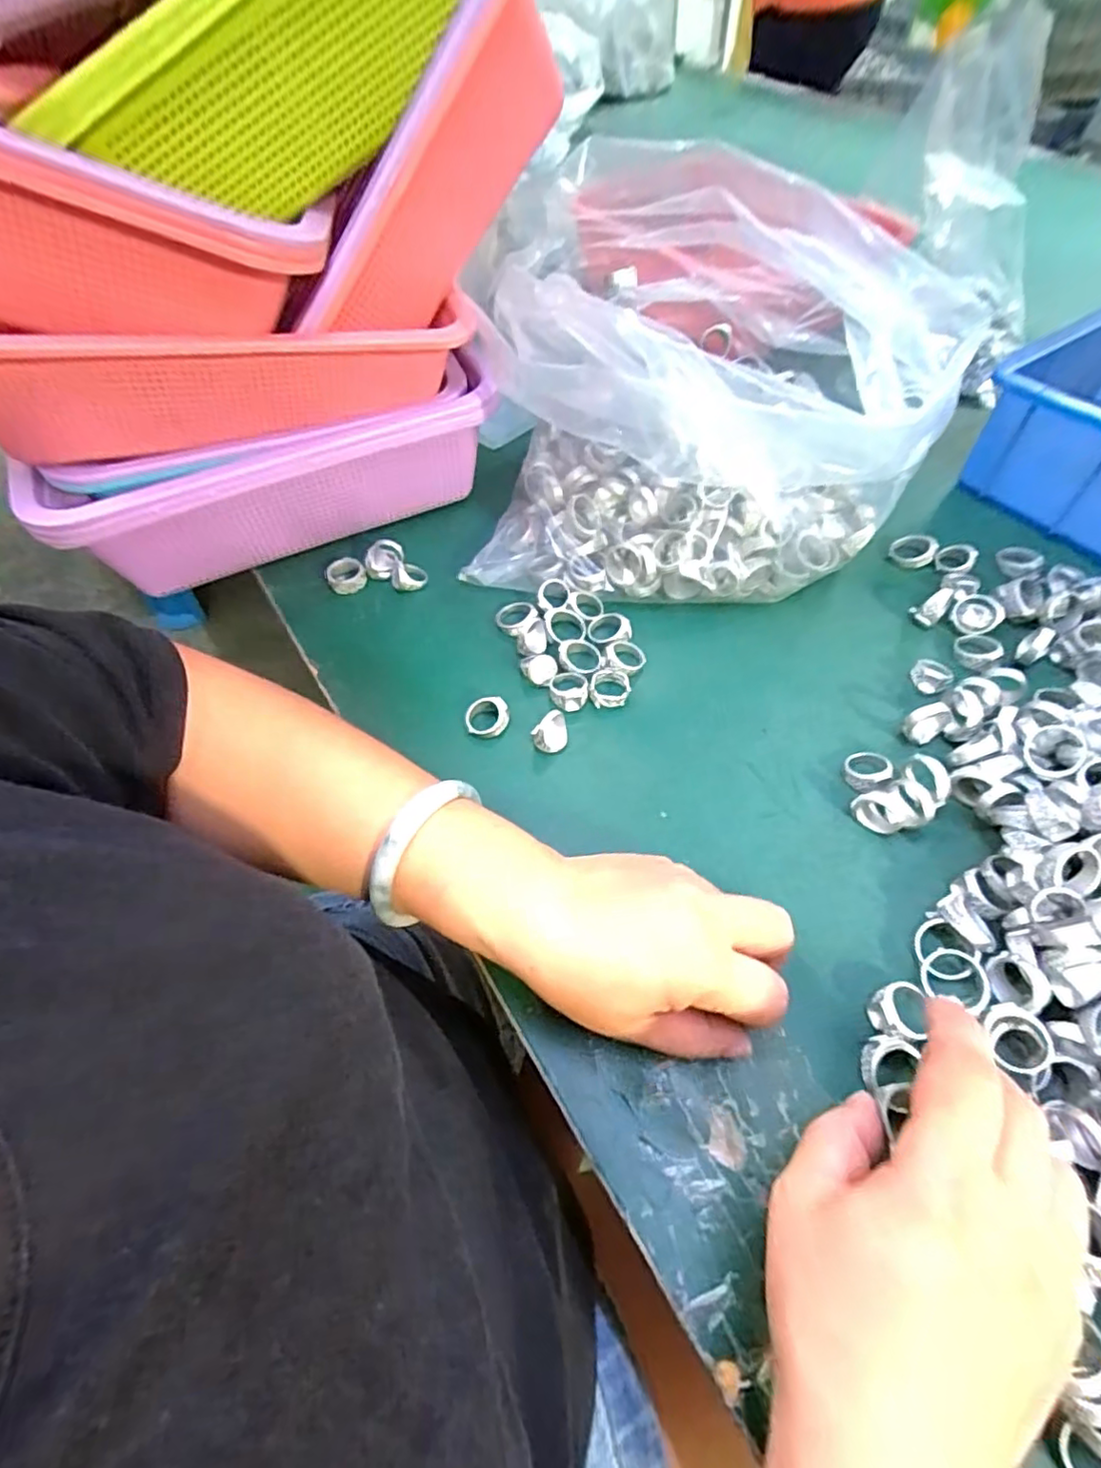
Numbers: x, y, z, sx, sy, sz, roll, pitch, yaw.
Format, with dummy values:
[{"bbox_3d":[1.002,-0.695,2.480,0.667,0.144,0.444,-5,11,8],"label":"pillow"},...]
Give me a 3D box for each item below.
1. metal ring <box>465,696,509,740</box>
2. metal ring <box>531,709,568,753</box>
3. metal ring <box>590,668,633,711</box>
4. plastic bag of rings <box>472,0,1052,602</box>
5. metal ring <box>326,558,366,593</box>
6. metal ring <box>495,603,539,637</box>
[{"bbox_3d":[-0.036,-0.009,0.365,0.025,0.017,0.020,-7,55,-1],"label":"metal ring"},{"bbox_3d":[0.000,0.000,0.354,0.020,0.019,0.017,-5,55,0],"label":"metal ring"},{"bbox_3d":[0.035,-0.026,0.377,0.023,0.009,0.024,-2,55,2],"label":"metal ring"},{"bbox_3d":[0.086,-0.238,0.426,0.270,0.175,0.259,2,55,5],"label":"plastic bag of rings"},{"bbox_3d":[-0.143,-0.110,0.445,0.026,0.017,0.026,-2,55,2],"label":"metal ring"},{"bbox_3d":[-0.022,-0.076,0.416,0.029,0.009,0.024,26,61,20],"label":"metal ring"}]

